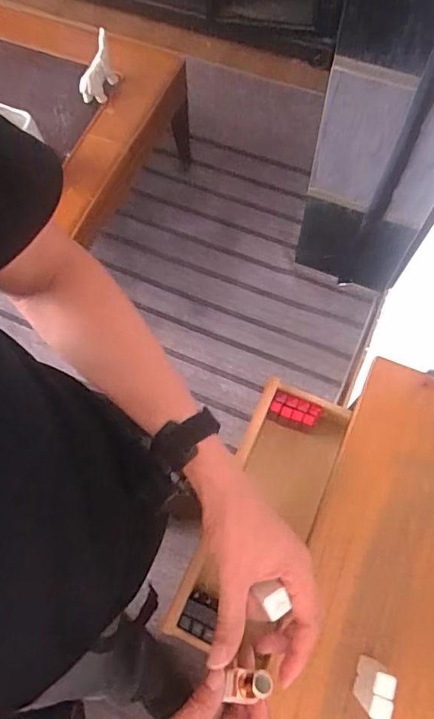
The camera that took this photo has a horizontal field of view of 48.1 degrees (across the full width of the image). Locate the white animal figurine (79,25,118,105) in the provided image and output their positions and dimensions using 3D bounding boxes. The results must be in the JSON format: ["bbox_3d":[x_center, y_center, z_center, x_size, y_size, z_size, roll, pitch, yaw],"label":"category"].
[{"bbox_3d":[-0.328,-0.814,1.368,0.075,0.067,0.181,28,113,11],"label":"white animal figurine"}]

